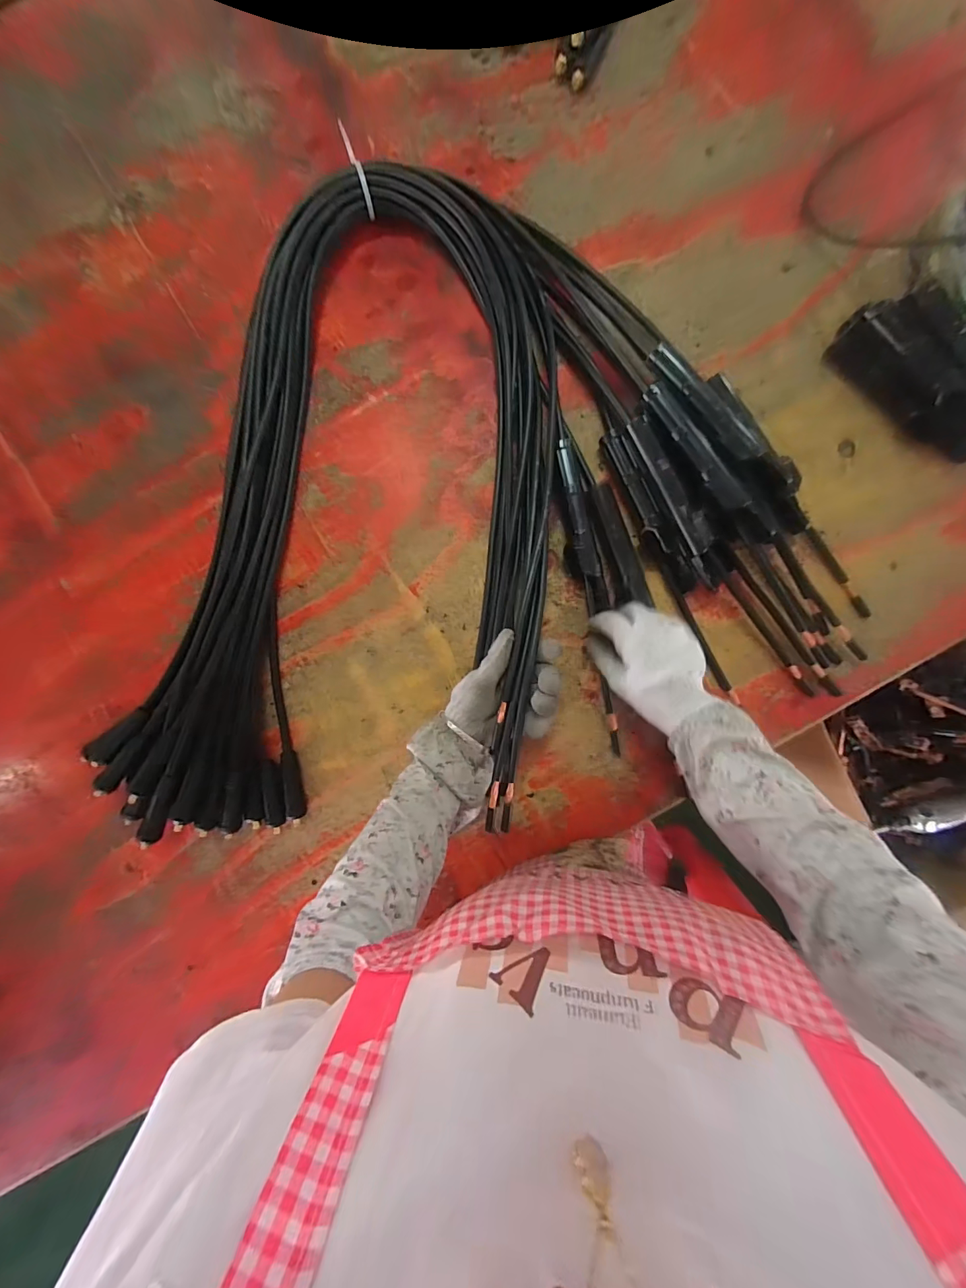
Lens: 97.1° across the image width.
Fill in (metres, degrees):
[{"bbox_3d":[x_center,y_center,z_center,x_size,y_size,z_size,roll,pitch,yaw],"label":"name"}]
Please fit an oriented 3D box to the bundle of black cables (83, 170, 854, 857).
[{"bbox_3d":[-0.060,-0.157,0.450,0.805,0.072,0.645,-20,89,-2],"label":"bundle of black cables"}]

